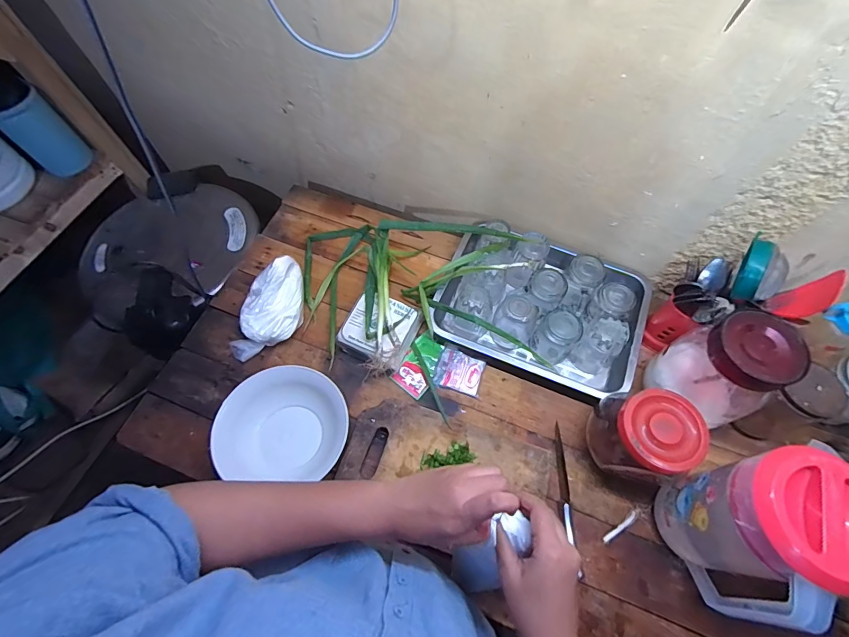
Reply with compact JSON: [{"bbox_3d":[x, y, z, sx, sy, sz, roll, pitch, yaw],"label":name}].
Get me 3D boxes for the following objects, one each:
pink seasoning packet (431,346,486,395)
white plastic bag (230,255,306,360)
[{"bbox_3d":[0.060,0.089,0.687,0.076,0.014,0.065,18,65,7],"label":"pink seasoning packet"},{"bbox_3d":[-0.266,-0.016,0.694,0.091,0.095,0.162,12,64,4],"label":"white plastic bag"}]

